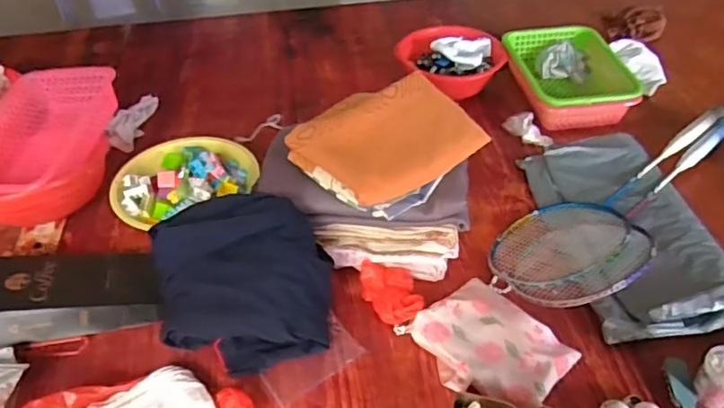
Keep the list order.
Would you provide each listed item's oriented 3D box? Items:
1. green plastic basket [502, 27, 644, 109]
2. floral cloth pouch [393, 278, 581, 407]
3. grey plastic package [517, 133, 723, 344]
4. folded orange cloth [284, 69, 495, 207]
[{"bbox_3d":[0.448,-0.281,1.296,0.226,0.091,0.301,-5,44,-3],"label":"green plastic basket"},{"bbox_3d":[0.184,0.196,0.846,0.169,0.034,0.205,-31,51,-27],"label":"floral cloth pouch"},{"bbox_3d":[0.443,0.027,1.007,0.228,0.041,0.434,-6,44,-4],"label":"grey plastic package"},{"bbox_3d":[0.033,-0.111,0.944,0.255,0.067,0.228,-30,50,-26],"label":"folded orange cloth"}]

